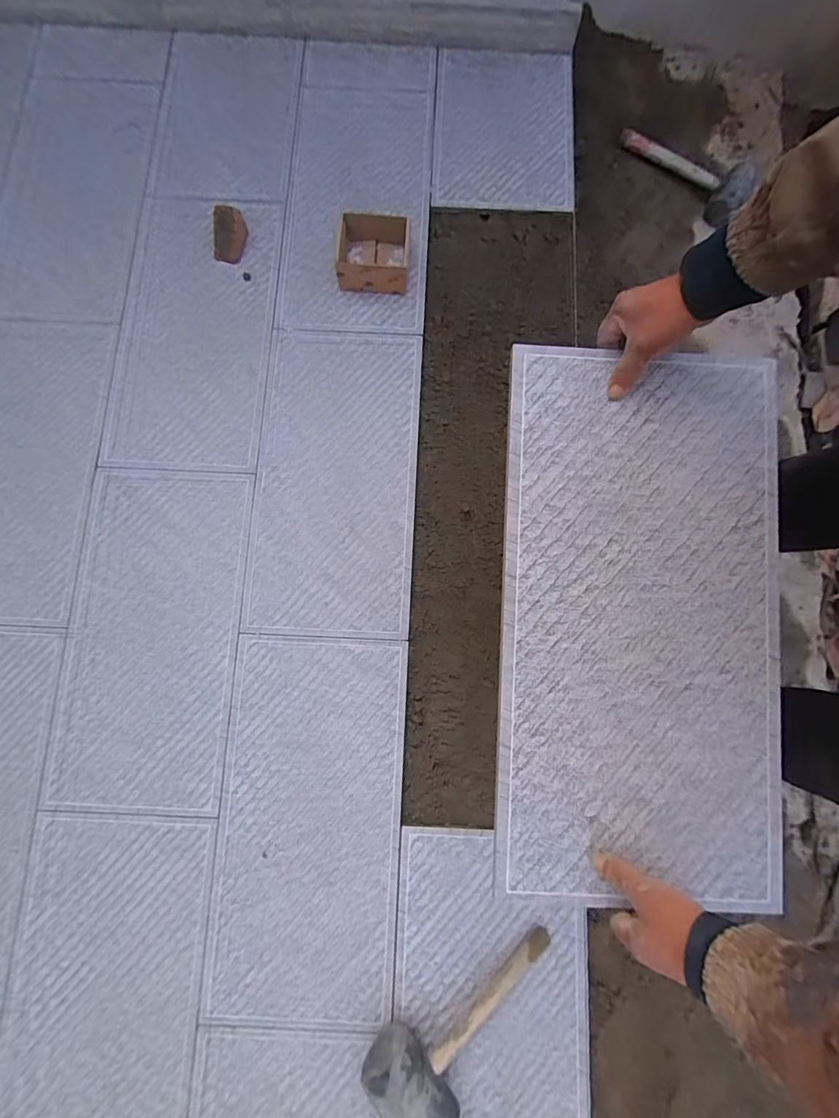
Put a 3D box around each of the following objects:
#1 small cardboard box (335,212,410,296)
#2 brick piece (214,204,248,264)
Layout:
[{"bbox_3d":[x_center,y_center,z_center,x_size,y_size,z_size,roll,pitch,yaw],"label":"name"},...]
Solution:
[{"bbox_3d":[-0.092,-0.617,0.955,0.138,0.070,0.132,3,80,0],"label":"small cardboard box"},{"bbox_3d":[-0.394,-0.670,0.964,0.059,0.050,0.088,10,80,2],"label":"brick piece"}]

